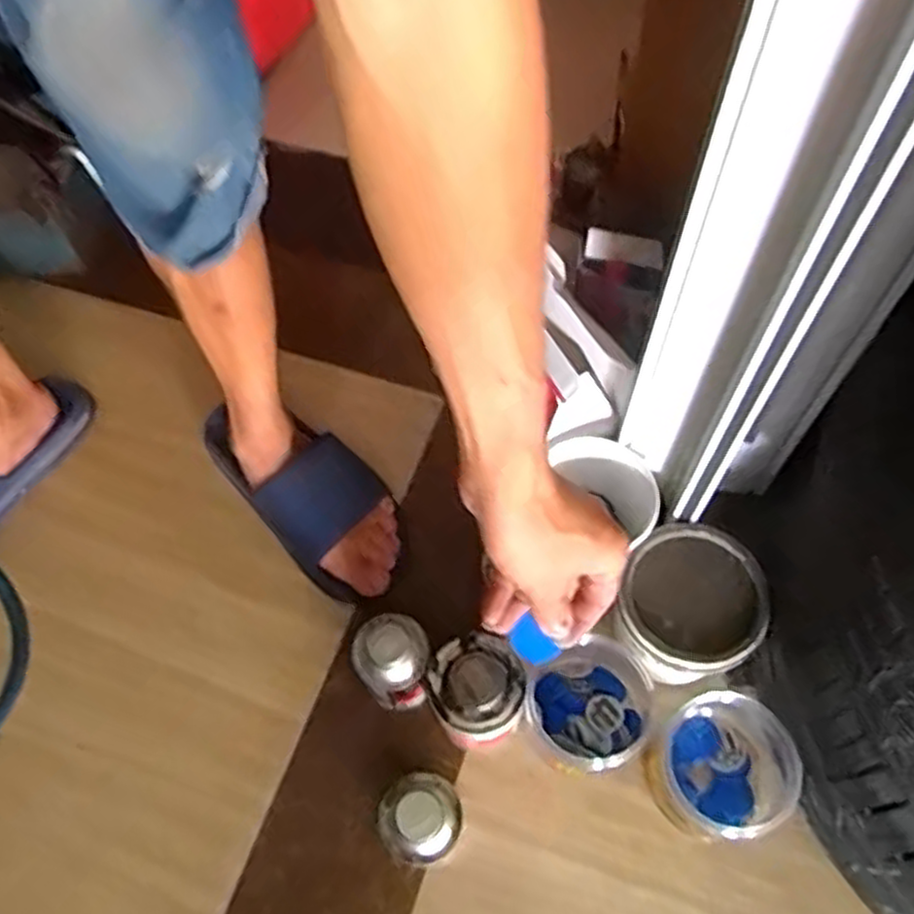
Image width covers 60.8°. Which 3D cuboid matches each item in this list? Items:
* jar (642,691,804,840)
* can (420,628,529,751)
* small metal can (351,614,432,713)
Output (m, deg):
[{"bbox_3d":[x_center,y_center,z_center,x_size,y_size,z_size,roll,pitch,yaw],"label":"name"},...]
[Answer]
[{"bbox_3d":[0.229,0.269,0.678,0.109,0.094,0.119,-1,62,2],"label":"jar"},{"bbox_3d":[0.017,0.209,0.688,0.079,0.102,0.083,-1,62,2],"label":"can"},{"bbox_3d":[-0.057,0.189,0.711,0.065,0.121,0.065,-1,62,2],"label":"small metal can"}]

